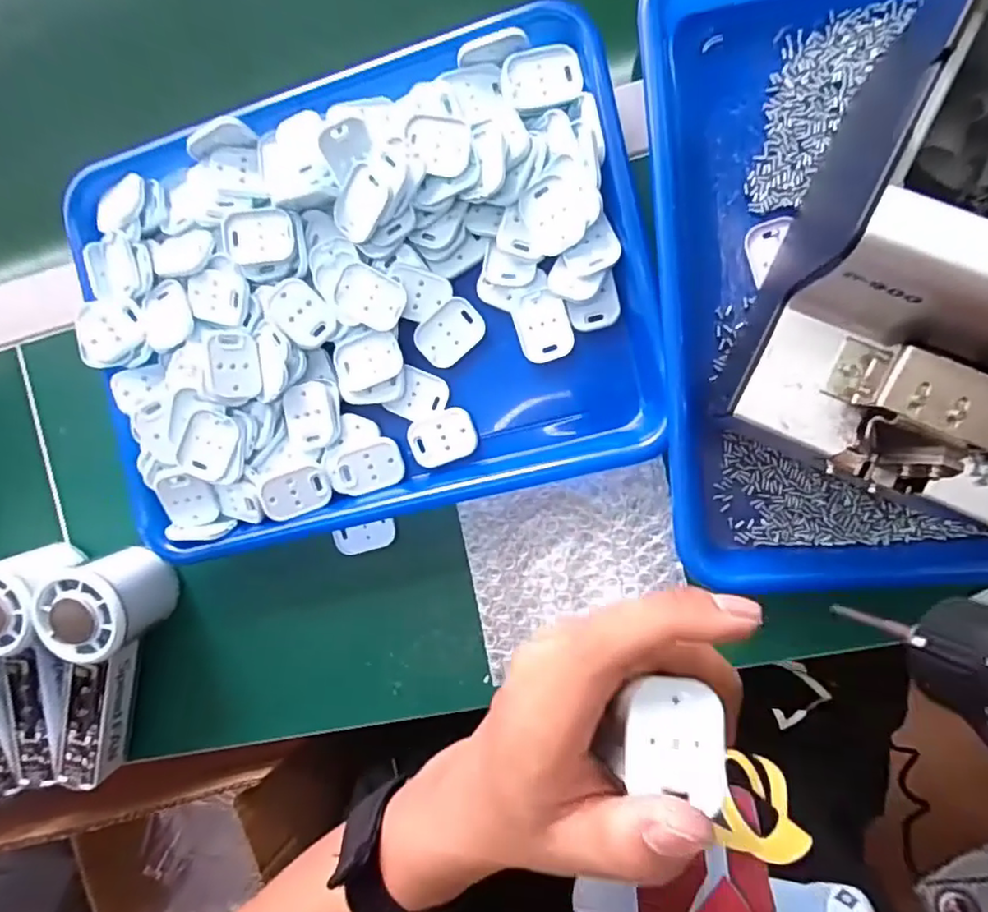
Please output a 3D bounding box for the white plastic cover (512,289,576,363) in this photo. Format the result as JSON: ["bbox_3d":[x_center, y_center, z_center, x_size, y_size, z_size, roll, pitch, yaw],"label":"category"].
[{"bbox_3d":[0.029,-0.075,0.356,0.030,0.009,0.039,-19,90,10],"label":"white plastic cover"}]

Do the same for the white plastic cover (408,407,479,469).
[{"bbox_3d":[-0.030,-0.011,0.370,0.039,0.008,0.031,-22,89,10],"label":"white plastic cover"}]

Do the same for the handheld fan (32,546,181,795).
[{"bbox_3d":[-0.256,0.135,0.390,0.052,0.054,0.160,22,96,8],"label":"handheld fan"}]

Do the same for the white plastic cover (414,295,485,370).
[{"bbox_3d":[-0.027,-0.073,0.364,0.041,0.006,0.029,-42,86,9],"label":"white plastic cover"}]

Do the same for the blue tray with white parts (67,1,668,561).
[{"bbox_3d":[-0.077,-0.088,0.358,0.318,0.042,0.244,-13,91,10],"label":"blue tray with white parts"}]

